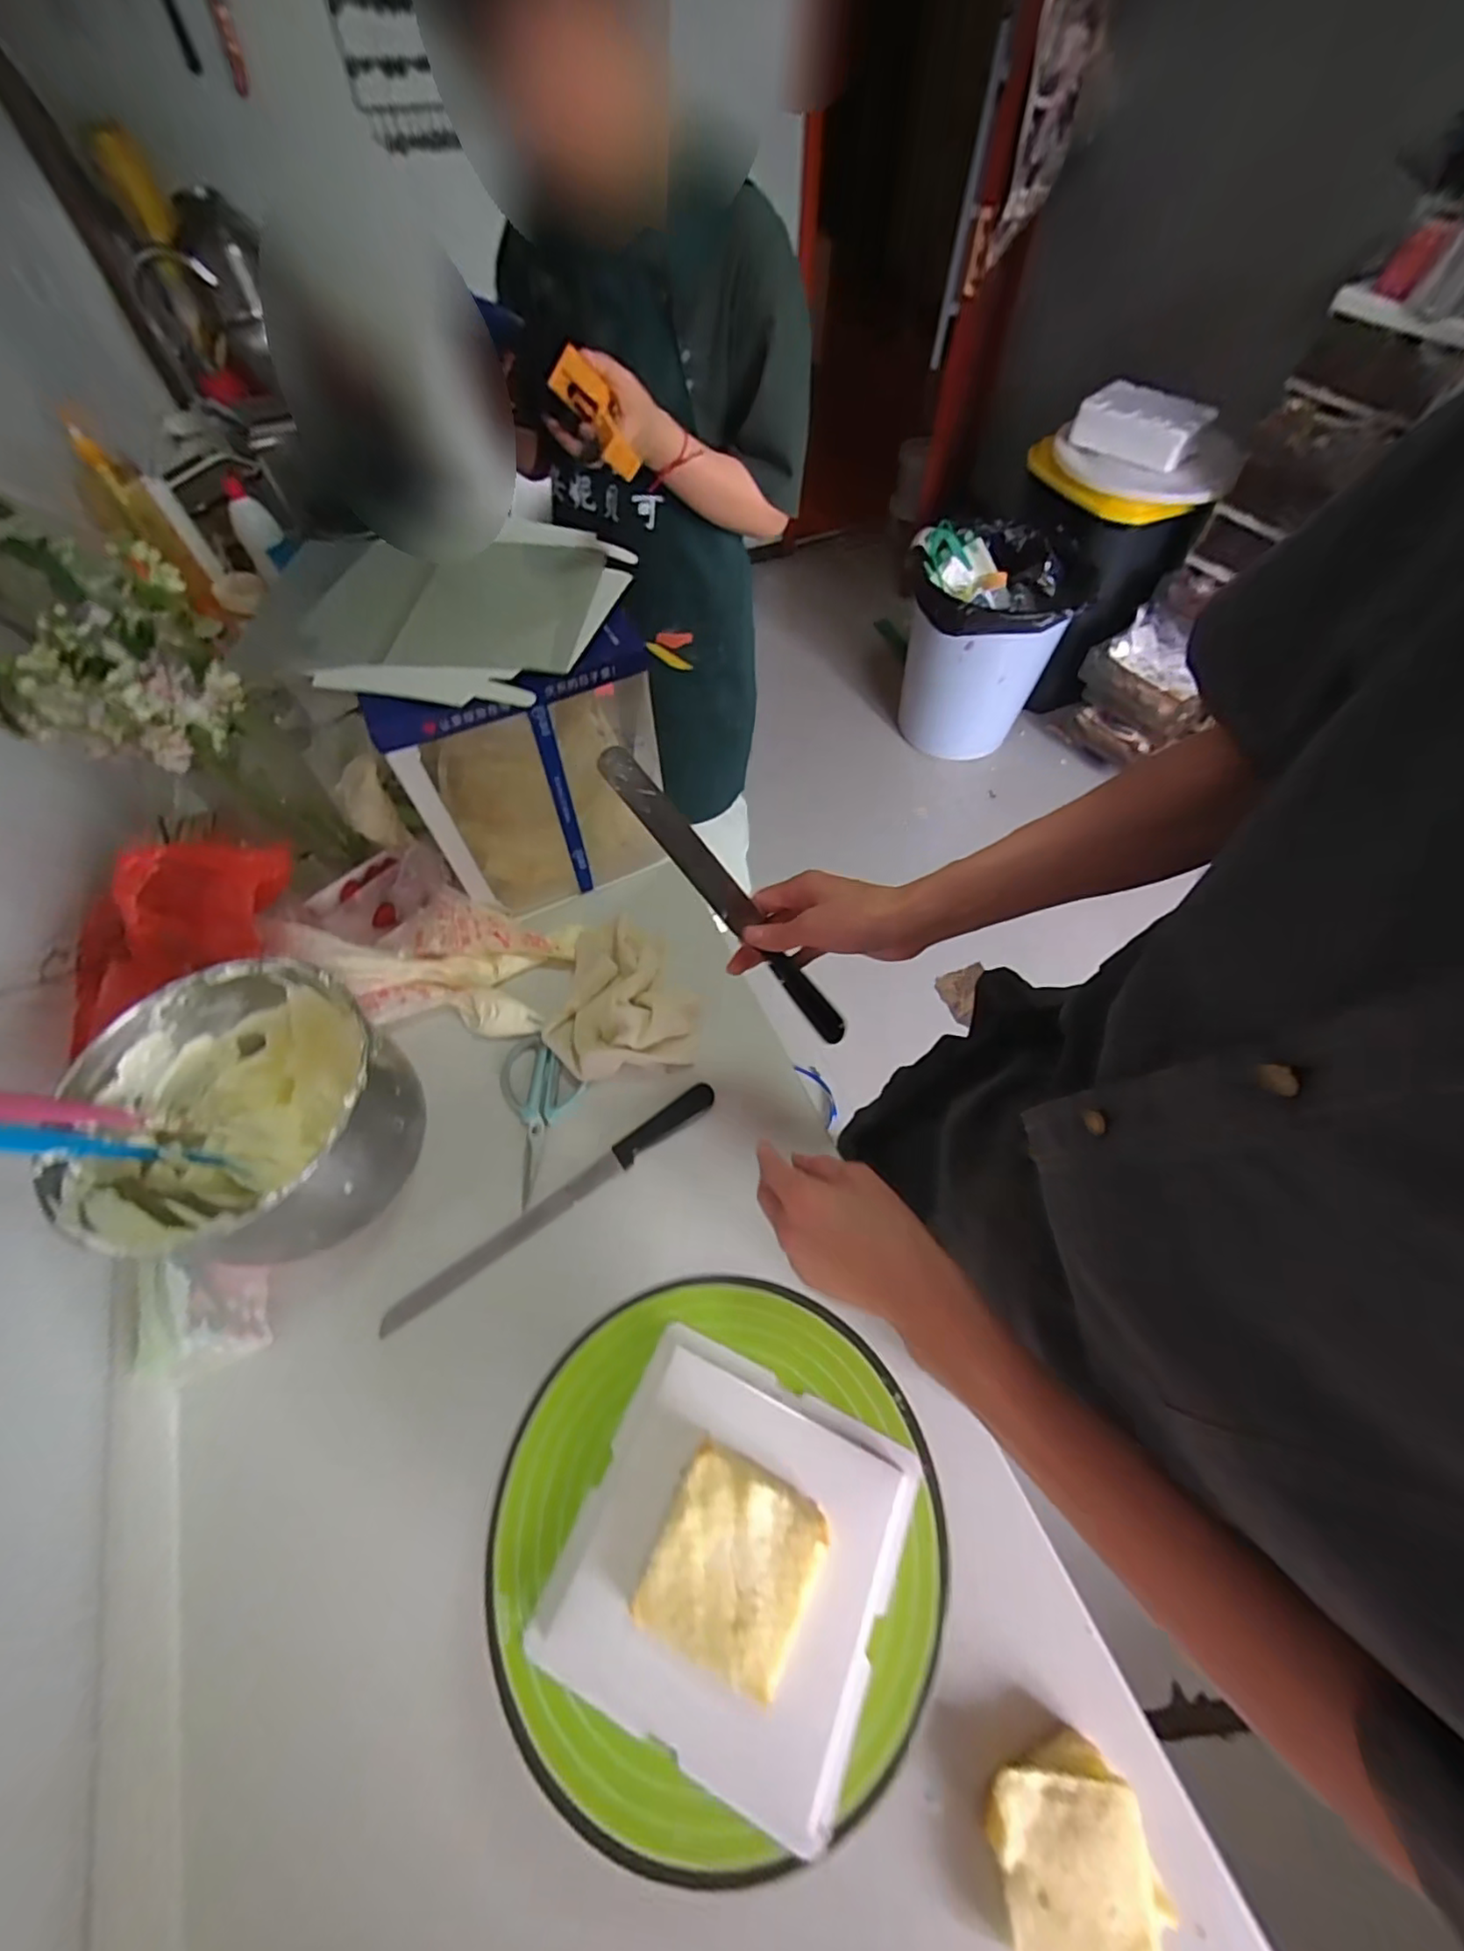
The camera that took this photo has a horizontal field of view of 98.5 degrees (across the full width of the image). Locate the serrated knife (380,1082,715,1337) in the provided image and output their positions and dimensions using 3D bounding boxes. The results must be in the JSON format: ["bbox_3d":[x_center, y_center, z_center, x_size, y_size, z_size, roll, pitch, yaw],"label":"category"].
[{"bbox_3d":[-0.173,0.224,0.635,0.371,0.012,0.026,-33,64,-17],"label":"serrated knife"}]

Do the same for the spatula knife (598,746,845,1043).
[{"bbox_3d":[0.006,-0.051,0.508,0.012,0.310,0.028,-2,47,50],"label":"spatula knife"}]

